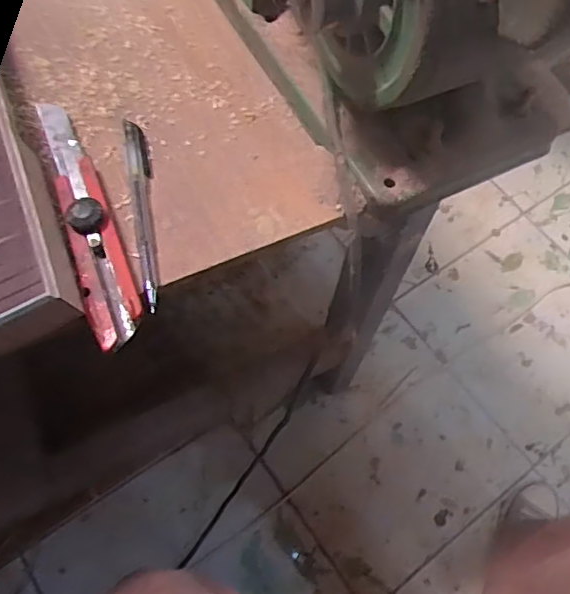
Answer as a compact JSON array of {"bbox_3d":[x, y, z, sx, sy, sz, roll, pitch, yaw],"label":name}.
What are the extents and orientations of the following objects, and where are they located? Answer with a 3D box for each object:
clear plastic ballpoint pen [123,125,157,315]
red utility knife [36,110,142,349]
[{"bbox_3d":[-0.090,-0.056,0.361,0.014,0.015,0.136,-10,64,-8],"label":"clear plastic ballpoint pen"},{"bbox_3d":[-0.128,-0.056,0.353,0.028,0.022,0.188,-20,66,-12],"label":"red utility knife"}]

